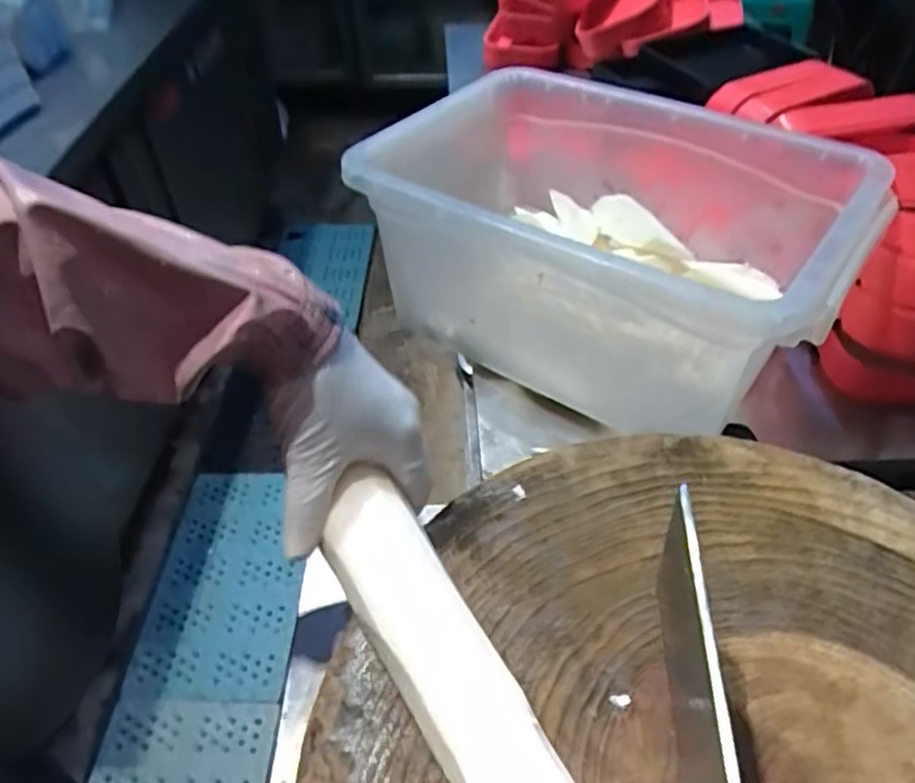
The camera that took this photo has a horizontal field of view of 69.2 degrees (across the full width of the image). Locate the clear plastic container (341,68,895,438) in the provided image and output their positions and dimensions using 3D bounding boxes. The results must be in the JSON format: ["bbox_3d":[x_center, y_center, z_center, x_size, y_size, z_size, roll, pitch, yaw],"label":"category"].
[{"bbox_3d":[0.116,-0.133,0.575,0.387,0.163,0.252,30,55,25],"label":"clear plastic container"}]

